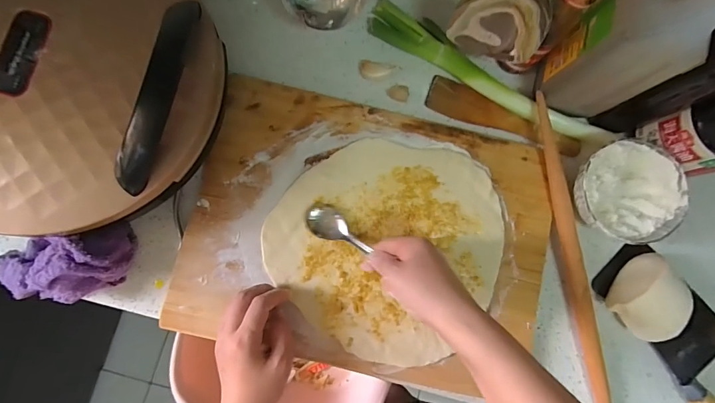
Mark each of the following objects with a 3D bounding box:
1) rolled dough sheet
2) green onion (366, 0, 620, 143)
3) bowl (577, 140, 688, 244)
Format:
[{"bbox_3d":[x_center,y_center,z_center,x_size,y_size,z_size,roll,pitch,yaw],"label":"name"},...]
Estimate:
[{"bbox_3d":[0.041,0.041,0.434,0.247,0.005,0.253,41,83,3],"label":"rolled dough sheet"},{"bbox_3d":[0.163,-0.156,0.461,0.331,0.026,0.045,31,83,0],"label":"green onion"},{"bbox_3d":[0.312,-0.009,0.440,0.119,0.051,0.113,0,84,-4],"label":"bowl"}]

